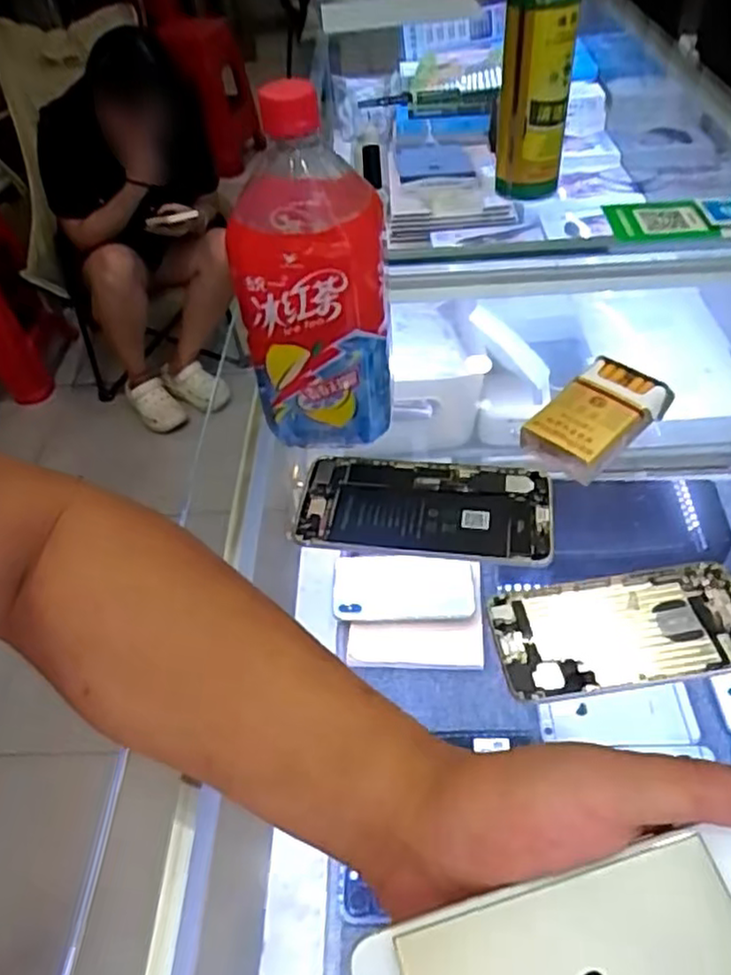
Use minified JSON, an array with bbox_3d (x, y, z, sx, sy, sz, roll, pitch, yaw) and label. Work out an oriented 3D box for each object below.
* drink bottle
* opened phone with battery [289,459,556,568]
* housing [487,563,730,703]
[{"bbox_3d":[-0.031,-0.124,0.437,0.091,0.216,0.078,-1,46,6],"label":"drink bottle"},{"bbox_3d":[0.036,0.013,0.446,0.157,0.012,0.080,1,46,8],"label":"opened phone with battery"},{"bbox_3d":[0.139,0.077,0.376,0.136,0.014,0.064,-9,45,-2],"label":"housing"}]

